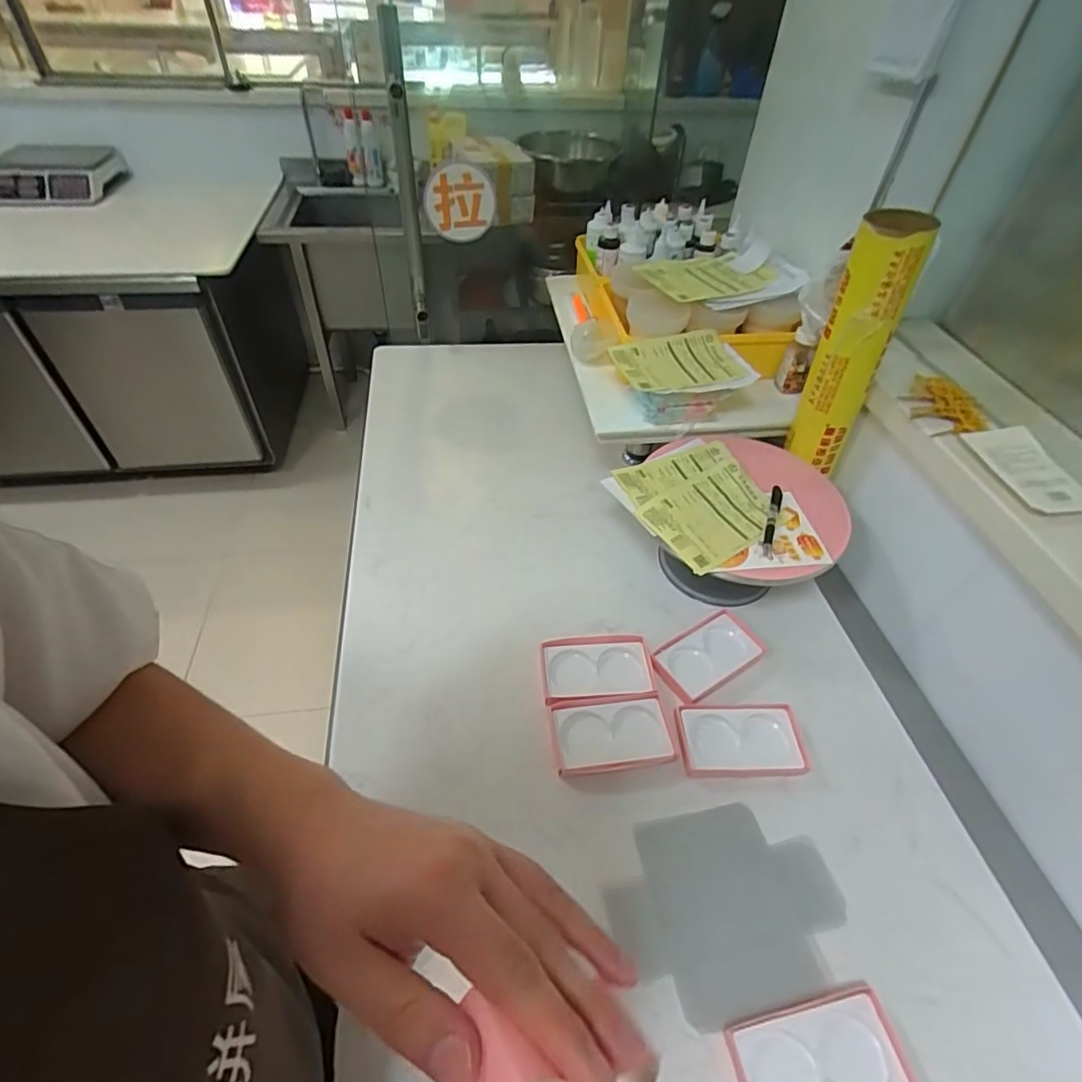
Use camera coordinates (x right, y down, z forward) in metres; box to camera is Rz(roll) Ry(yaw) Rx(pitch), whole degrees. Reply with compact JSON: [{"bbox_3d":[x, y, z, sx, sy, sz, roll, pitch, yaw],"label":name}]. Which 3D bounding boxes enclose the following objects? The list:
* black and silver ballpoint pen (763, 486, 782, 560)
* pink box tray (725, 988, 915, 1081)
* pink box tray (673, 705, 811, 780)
[{"bbox_3d":[0.315,-0.029,0.774,0.015,0.014,0.140,18,49,12],"label":"black and silver ballpoint pen"},{"bbox_3d":[0.245,0.460,0.494,0.144,0.022,0.089,-6,48,-10],"label":"pink box tray"},{"bbox_3d":[0.243,0.242,0.696,0.150,0.018,0.086,0,47,-4],"label":"pink box tray"}]

